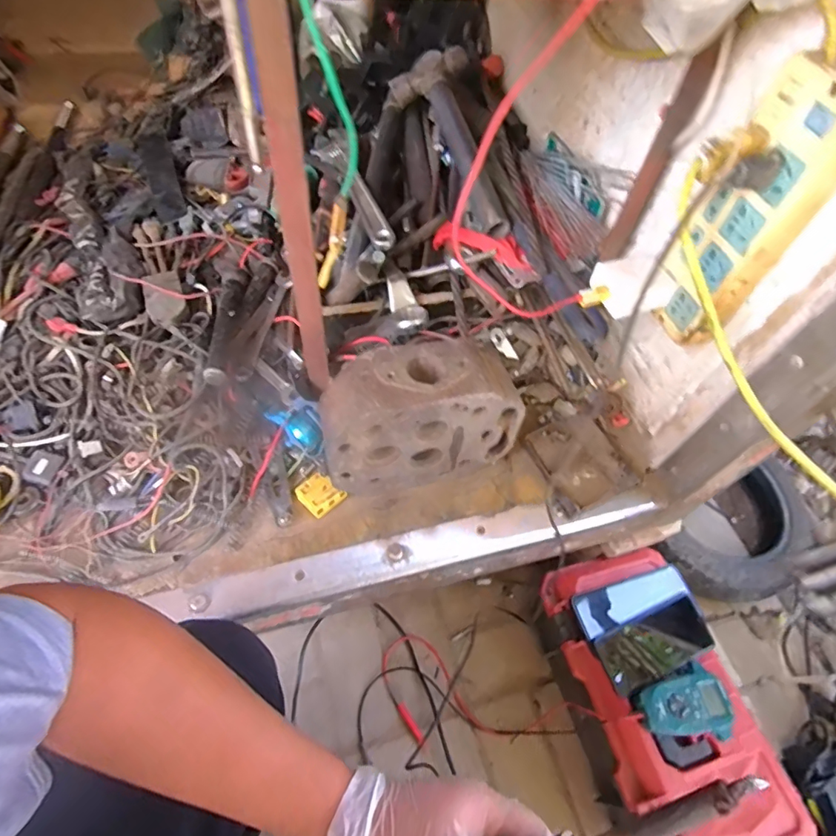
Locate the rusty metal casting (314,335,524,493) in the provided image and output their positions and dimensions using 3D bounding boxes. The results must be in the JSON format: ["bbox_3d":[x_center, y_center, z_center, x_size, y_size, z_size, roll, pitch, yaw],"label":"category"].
[{"bbox_3d":[0.000,0.000,0.531,0.200,0.148,0.081,-11,58,-12],"label":"rusty metal casting"}]

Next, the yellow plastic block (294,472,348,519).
[{"bbox_3d":[-0.111,0.085,0.550,0.044,0.015,0.041,35,60,17],"label":"yellow plastic block"}]

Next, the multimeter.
[{"bbox_3d":[0.316,0.348,0.582,0.109,0.032,0.075,-17,60,-16],"label":"multimeter"}]

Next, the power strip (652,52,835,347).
[{"bbox_3d":[0.269,-0.162,0.407,0.035,0.219,0.073,-17,60,-16],"label":"power strip"}]

